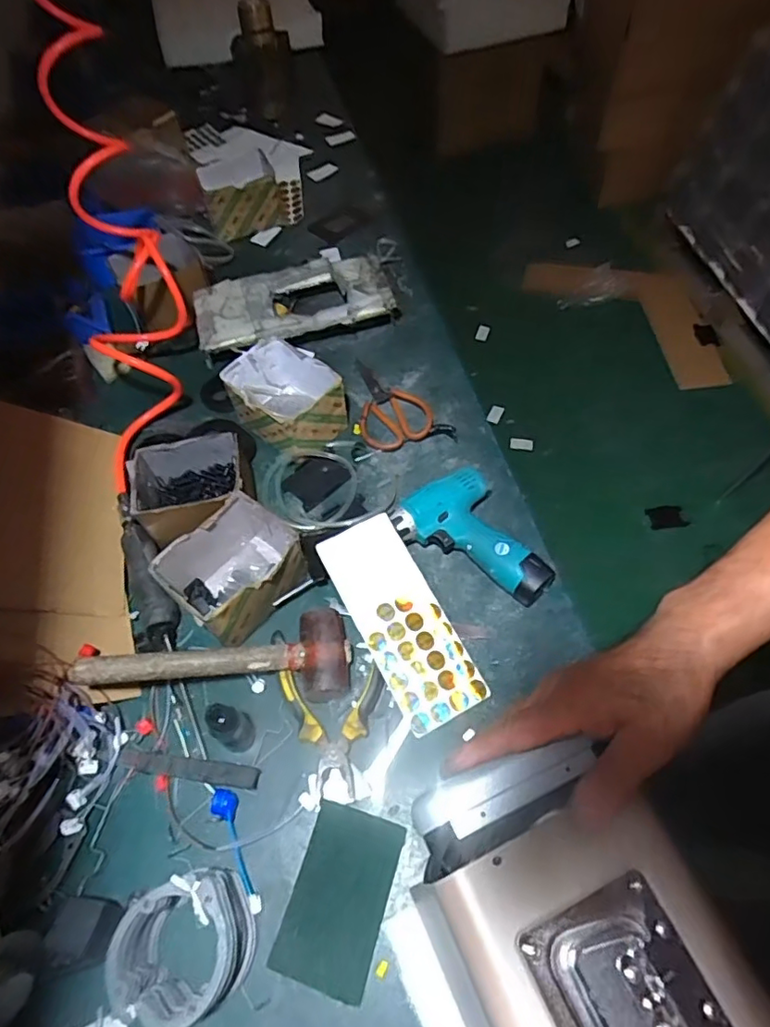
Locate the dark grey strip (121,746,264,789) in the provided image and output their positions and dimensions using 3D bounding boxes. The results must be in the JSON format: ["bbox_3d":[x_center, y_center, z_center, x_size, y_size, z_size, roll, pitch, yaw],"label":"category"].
[{"bbox_3d":[-0.206,0.267,0.596,0.146,0.004,0.021,5,59,7],"label":"dark grey strip"}]

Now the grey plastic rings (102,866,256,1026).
[{"bbox_3d":[-0.174,0.379,0.497,0.105,0.077,0.103,-2,59,3],"label":"grey plastic rings"}]

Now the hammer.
[{"bbox_3d":[-0.176,0.154,0.616,0.282,0.044,0.098,2,57,-13],"label":"hammer"}]

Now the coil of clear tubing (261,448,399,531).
[{"bbox_3d":[-0.078,-0.038,0.768,0.185,0.031,0.125,-4,58,2],"label":"coil of clear tubing"}]

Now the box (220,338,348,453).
[{"bbox_3d":[-0.137,-0.161,0.813,0.142,0.091,0.121,34,67,22],"label":"box"}]

